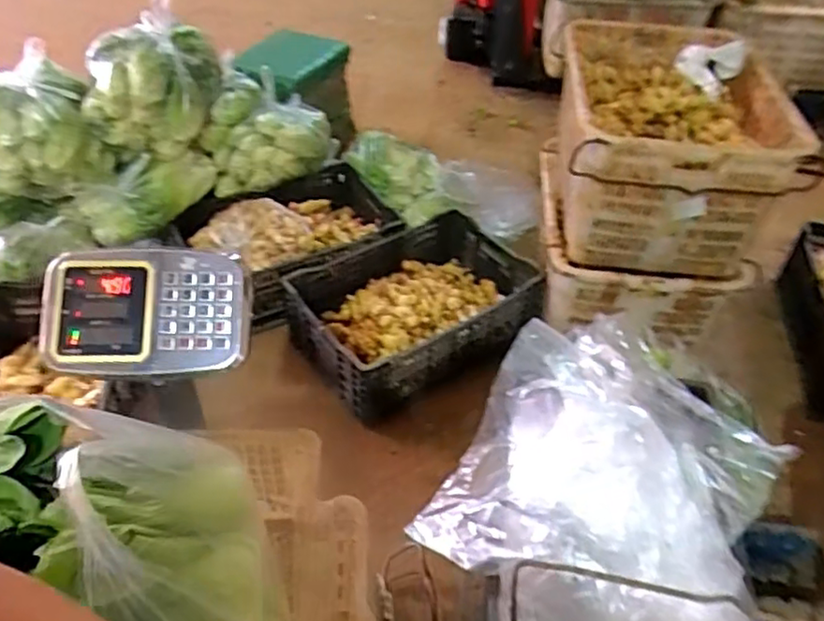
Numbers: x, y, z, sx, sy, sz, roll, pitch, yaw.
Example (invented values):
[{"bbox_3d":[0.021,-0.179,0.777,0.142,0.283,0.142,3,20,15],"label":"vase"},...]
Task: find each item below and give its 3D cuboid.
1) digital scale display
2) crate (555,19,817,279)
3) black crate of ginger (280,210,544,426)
[{"bbox_3d":[-0.327,0.003,0.800,0.253,0.045,0.155,-1,82,-2],"label":"digital scale display"},{"bbox_3d":[0.616,-0.427,1.655,0.477,0.352,0.666,5,43,4],"label":"crate"},{"bbox_3d":[0.006,0.008,1.821,0.645,0.241,0.448,-19,47,-20],"label":"black crate of ginger"}]

